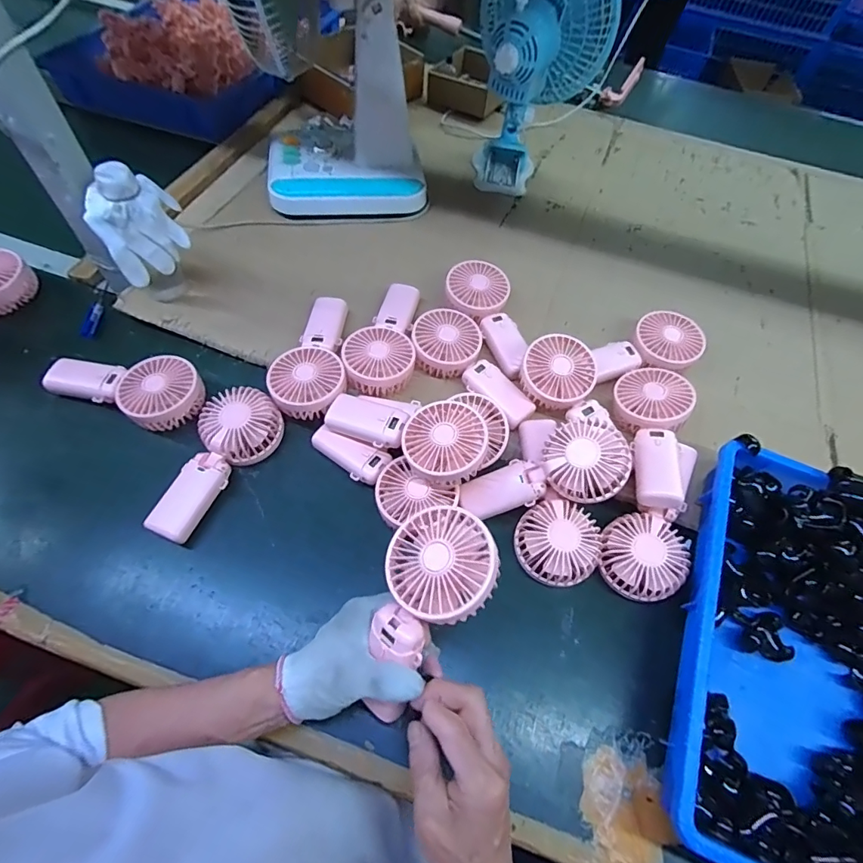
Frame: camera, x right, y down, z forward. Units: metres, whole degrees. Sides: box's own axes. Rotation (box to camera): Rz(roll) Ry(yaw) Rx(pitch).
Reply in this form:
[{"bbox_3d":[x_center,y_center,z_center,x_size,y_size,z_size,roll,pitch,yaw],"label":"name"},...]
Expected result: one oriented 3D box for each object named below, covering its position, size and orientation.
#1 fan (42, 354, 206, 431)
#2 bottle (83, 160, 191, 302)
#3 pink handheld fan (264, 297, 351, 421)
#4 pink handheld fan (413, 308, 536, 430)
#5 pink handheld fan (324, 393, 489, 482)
[{"bbox_3d":[-0.371,-0.060,0.562,0.184,0.041,0.089,19,62,7],"label":"fan"},{"bbox_3d":[-0.342,-0.226,0.572,0.092,0.184,0.066,-26,66,-17],"label":"bottle"},{"bbox_3d":[-0.151,-0.100,0.590,0.089,0.042,0.182,0,61,-4],"label":"pink handheld fan"},{"bbox_3d":[0.057,-0.088,0.591,0.186,0.044,0.087,35,65,15],"label":"pink handheld fan"},{"bbox_3d":[-0.027,-0.009,0.500,0.181,0.047,0.088,28,61,11],"label":"pink handheld fan"}]

